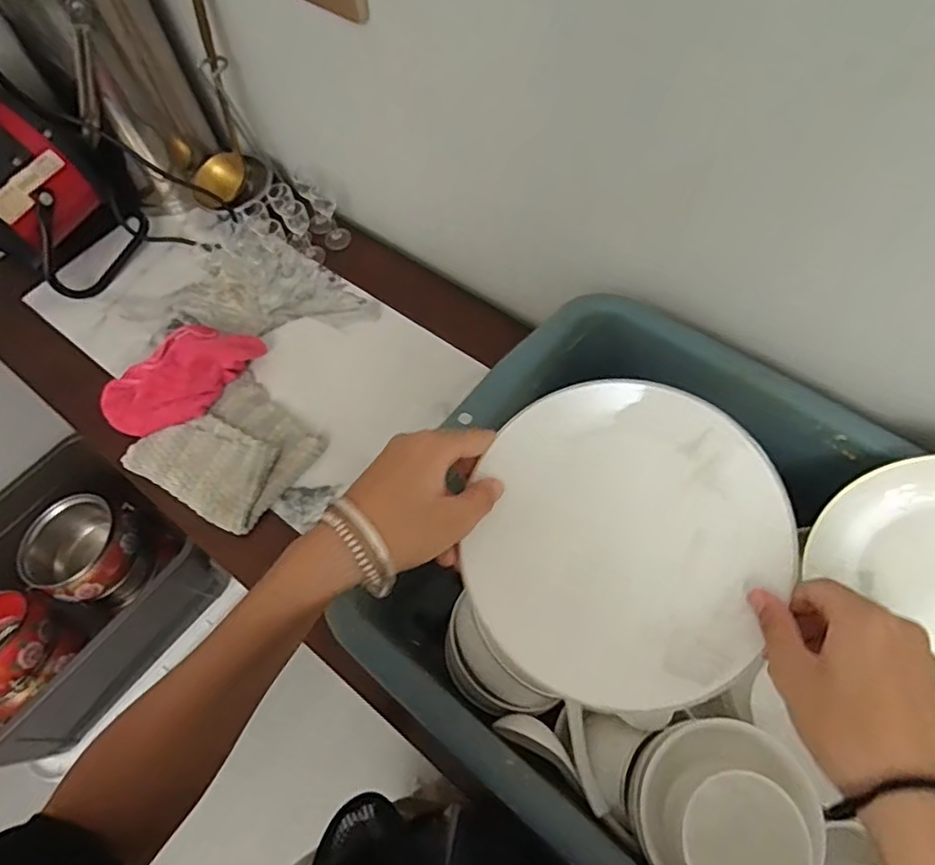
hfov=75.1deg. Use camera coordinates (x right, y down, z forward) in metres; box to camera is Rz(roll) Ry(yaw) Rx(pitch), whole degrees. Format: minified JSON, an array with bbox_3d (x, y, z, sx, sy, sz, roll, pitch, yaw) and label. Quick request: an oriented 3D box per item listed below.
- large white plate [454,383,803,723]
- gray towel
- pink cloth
[{"bbox_3d":[0.092,0.063,0.353,0.173,0.012,0.179,-2,78,8],"label":"large white plate"},{"bbox_3d":[-0.256,0.017,0.663,0.166,0.025,0.151,30,68,18],"label":"gray towel"},{"bbox_3d":[-0.335,-0.069,0.693,0.117,0.040,0.171,29,68,18],"label":"pink cloth"}]

